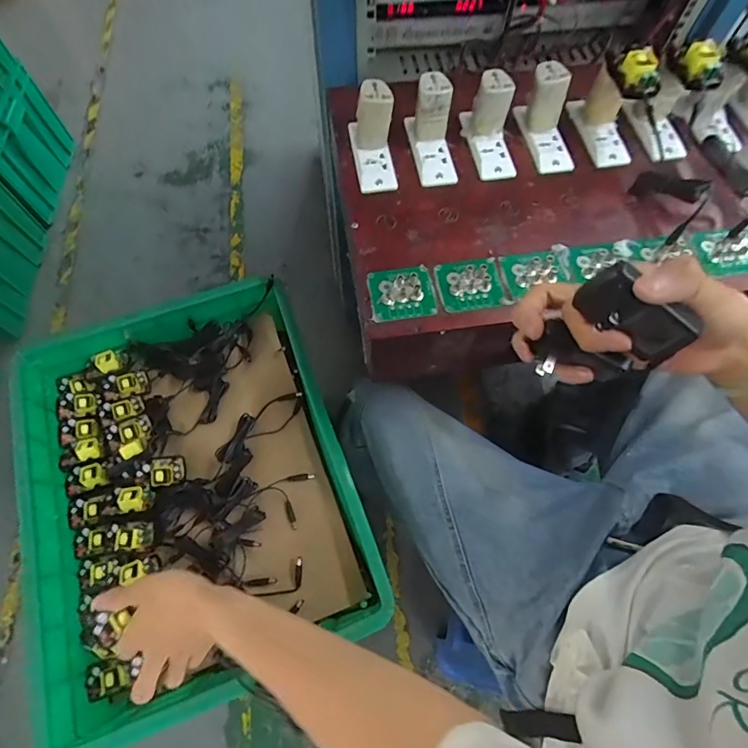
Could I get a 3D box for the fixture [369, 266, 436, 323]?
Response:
[{"bbox_3d":[0.030,-0.088,0.481,0.067,0.011,0.062,-6,66,-3],"label":"fixture"}]

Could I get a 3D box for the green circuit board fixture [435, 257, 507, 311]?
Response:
[{"bbox_3d":[0.103,-0.099,0.486,0.069,0.012,0.059,-8,66,-3],"label":"green circuit board fixture"}]

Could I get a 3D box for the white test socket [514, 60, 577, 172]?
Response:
[{"bbox_3d":[0.220,-0.316,0.557,0.049,0.085,0.117,-3,66,-1],"label":"white test socket"}]

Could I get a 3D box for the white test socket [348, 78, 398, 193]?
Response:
[{"bbox_3d":[-0.001,-0.289,0.544,0.050,0.074,0.112,-5,66,-2],"label":"white test socket"}]

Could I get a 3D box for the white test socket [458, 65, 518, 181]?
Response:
[{"bbox_3d":[0.147,-0.309,0.552,0.048,0.072,0.119,-8,66,-3],"label":"white test socket"}]

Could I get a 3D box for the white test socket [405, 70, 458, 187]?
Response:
[{"bbox_3d":[0.075,-0.299,0.547,0.048,0.072,0.118,-9,66,-4],"label":"white test socket"}]

